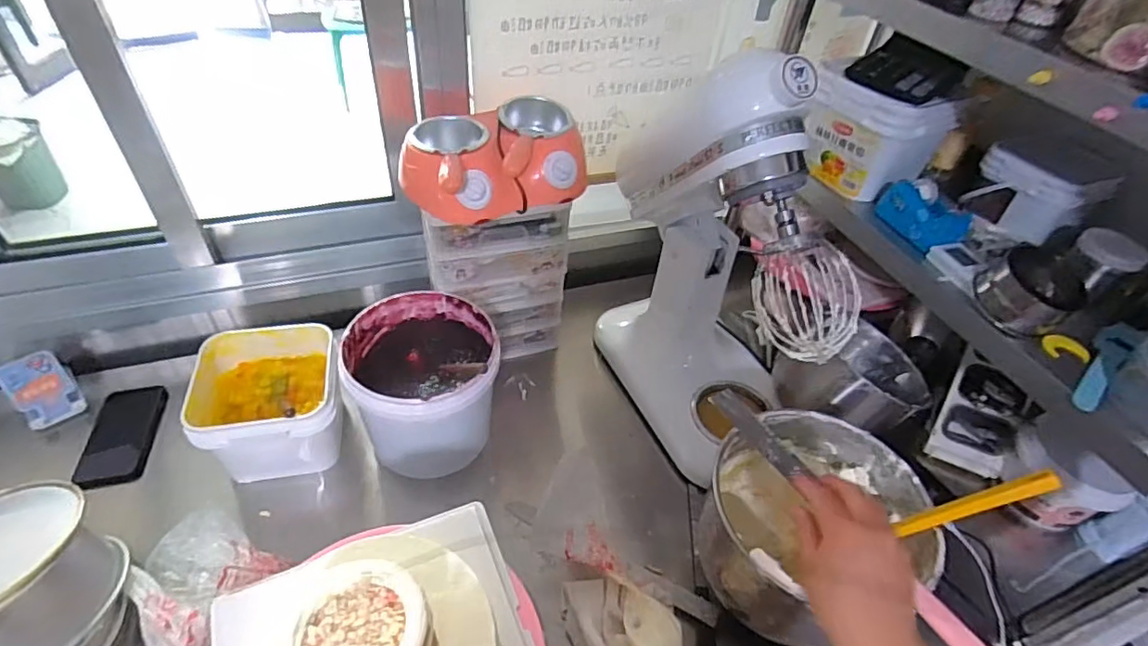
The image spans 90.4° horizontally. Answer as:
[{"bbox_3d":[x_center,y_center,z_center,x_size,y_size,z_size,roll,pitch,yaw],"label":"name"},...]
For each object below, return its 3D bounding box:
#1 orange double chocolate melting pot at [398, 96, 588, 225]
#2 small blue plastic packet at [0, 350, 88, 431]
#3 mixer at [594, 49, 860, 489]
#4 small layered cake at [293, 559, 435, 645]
[{"bbox_3d":[-0.100,-0.213,0.749,0.228,0.086,0.152,-23,51,-27],"label":"orange double chocolate melting pot"},{"bbox_3d":[-0.735,0.092,0.790,0.015,0.099,0.069,-7,22,31],"label":"small blue plastic packet"},{"bbox_3d":[0.198,-0.086,0.792,0.196,0.489,0.386,-15,48,-21],"label":"mixer"},{"bbox_3d":[-0.162,0.242,0.434,0.102,0.061,0.097,33,50,24],"label":"small layered cake"}]

